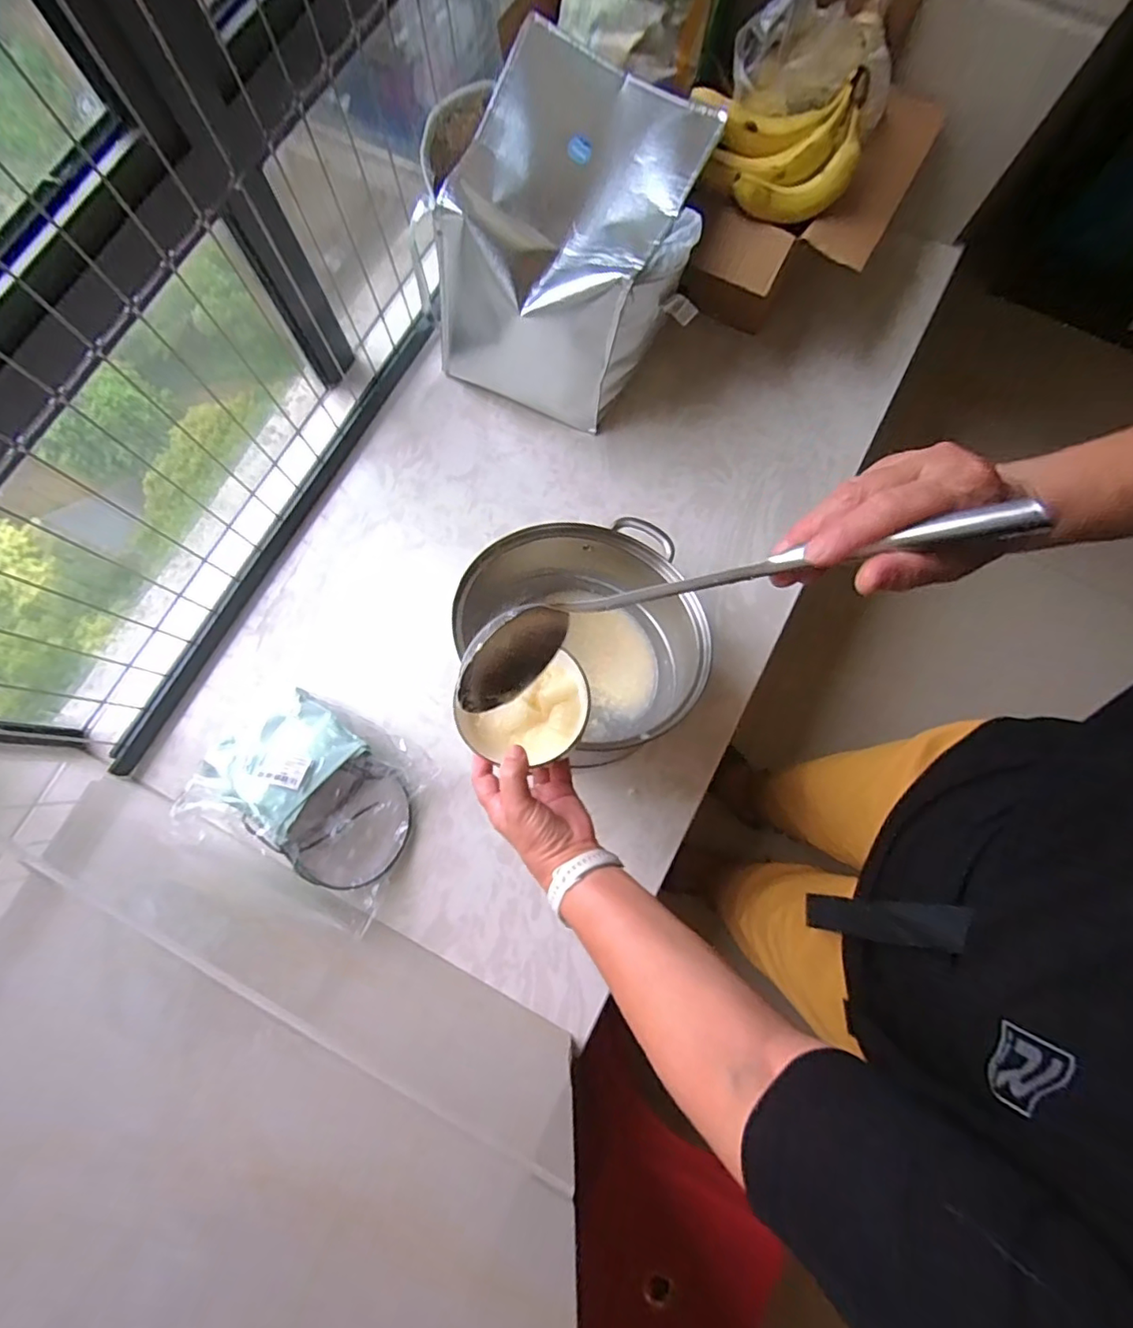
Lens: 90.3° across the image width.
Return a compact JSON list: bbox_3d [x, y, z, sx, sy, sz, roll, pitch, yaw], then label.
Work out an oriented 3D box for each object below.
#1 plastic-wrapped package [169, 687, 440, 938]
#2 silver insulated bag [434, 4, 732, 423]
[{"bbox_3d":[-0.325,0.172,0.740,0.263,0.137,0.220,28,79,5],"label":"plastic-wrapped package"},{"bbox_3d":[0.015,-0.573,0.816,0.304,0.311,0.311,25,78,5],"label":"silver insulated bag"}]

